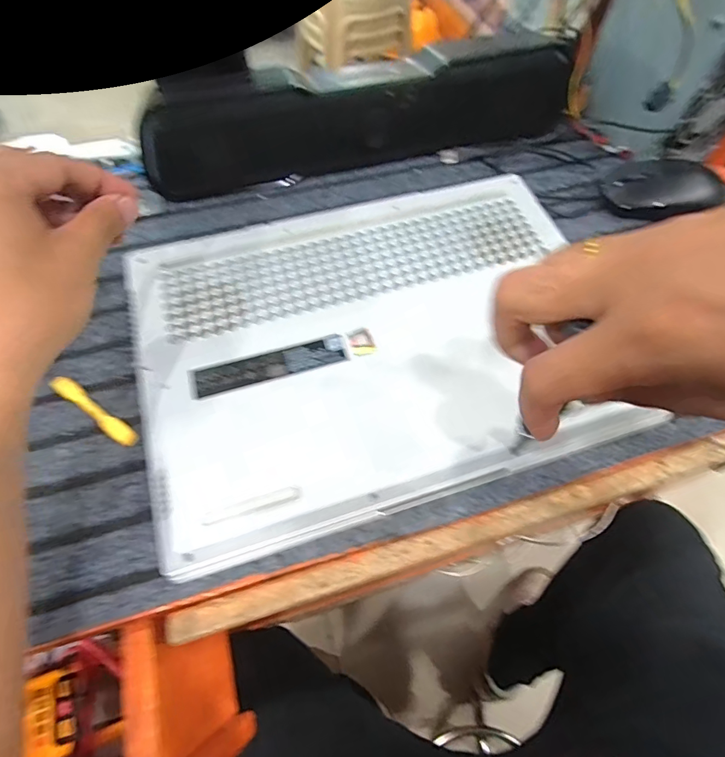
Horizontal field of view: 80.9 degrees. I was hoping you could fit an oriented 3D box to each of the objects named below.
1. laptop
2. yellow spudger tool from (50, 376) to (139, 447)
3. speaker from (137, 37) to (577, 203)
[{"bbox_3d":[0.010,-0.035,0.326,0.339,0.028,0.253,-15,63,-10],"label":"laptop"},{"bbox_3d":[-0.194,0.022,0.307,0.080,0.008,0.013,33,66,15],"label":"yellow spudger tool"},{"bbox_3d":[0.011,-0.248,0.412,0.427,0.082,0.053,-14,63,-9],"label":"speaker"}]

